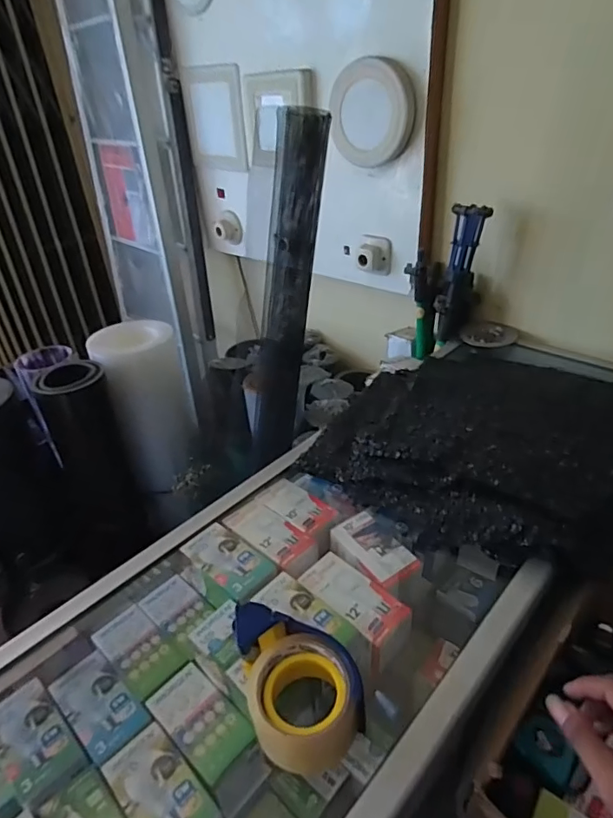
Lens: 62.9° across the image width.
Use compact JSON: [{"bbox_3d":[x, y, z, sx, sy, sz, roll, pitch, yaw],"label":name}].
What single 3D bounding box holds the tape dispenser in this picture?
[{"bbox_3d":[-0.009,0.245,0.457,0.092,0.050,0.143,-16,35,-18],"label":"tape dispenser"}]

